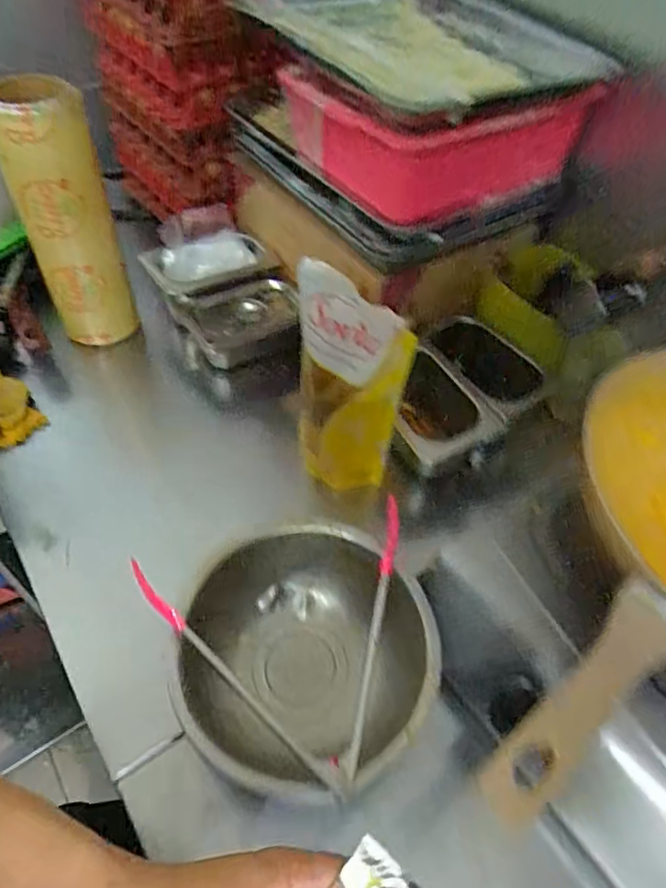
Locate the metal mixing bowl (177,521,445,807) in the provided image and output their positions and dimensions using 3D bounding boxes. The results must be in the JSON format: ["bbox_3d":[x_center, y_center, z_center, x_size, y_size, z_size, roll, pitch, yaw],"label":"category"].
[{"bbox_3d":[-0.021,0.198,0.520,0.197,0.104,0.215,2,51,-2],"label":"metal mixing bowl"}]

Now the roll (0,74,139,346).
[{"bbox_3d":[-0.324,-0.263,0.709,0.097,0.309,0.082,-27,58,-23],"label":"roll"}]

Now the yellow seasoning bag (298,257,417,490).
[{"bbox_3d":[0.005,-0.050,0.601,0.129,0.243,0.062,24,54,15],"label":"yellow seasoning bag"}]

